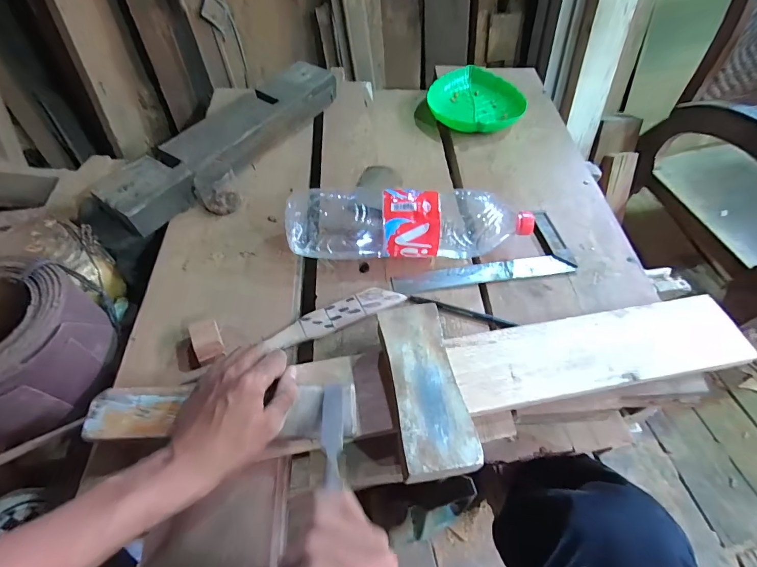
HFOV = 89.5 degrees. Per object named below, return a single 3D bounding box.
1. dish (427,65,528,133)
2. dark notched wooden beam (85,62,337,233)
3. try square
[{"bbox_3d":[0.189,-0.349,0.738,0.181,0.041,0.187,1,54,-1],"label":"dish"},{"bbox_3d":[-0.238,-0.238,0.628,0.109,0.064,0.436,28,58,17],"label":"dark notched wooden beam"},{"bbox_3d":[0.139,-0.046,0.531,0.250,0.010,0.107,-7,55,-7],"label":"try square"}]

